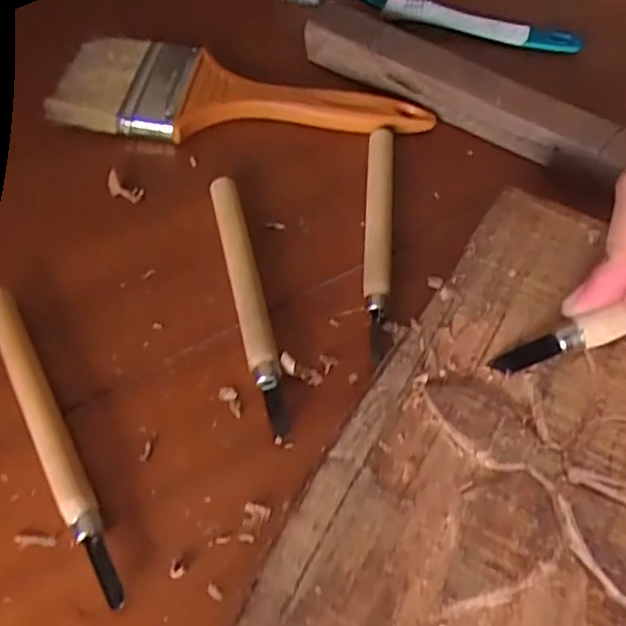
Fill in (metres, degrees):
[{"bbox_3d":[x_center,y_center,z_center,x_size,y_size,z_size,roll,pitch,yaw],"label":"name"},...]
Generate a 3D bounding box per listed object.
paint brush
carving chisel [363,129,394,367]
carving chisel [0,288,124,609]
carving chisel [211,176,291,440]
[{"bbox_3d":[-0.034,-0.112,0.323,0.185,0.013,0.066,6,55,2],"label":"paint brush"},{"bbox_3d":[0.030,-0.038,0.279,0.012,0.013,0.124,4,55,0],"label":"carving chisel"},{"bbox_3d":[-0.092,0.040,0.216,0.010,0.009,0.126,-25,60,-19],"label":"carving chisel"},{"bbox_3d":[-0.026,-0.008,0.254,0.012,0.009,0.122,-11,57,-10],"label":"carving chisel"}]

